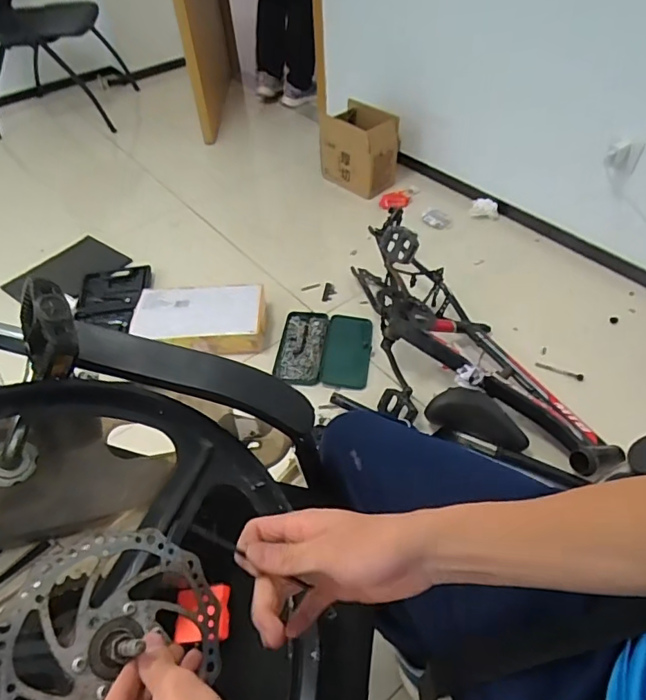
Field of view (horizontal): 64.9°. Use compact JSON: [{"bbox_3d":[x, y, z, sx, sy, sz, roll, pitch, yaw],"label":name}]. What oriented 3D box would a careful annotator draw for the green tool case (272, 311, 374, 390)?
[{"bbox_3d":[0.001,-0.005,1.388,0.251,0.040,0.251,4,48,9],"label":"green tool case"}]

